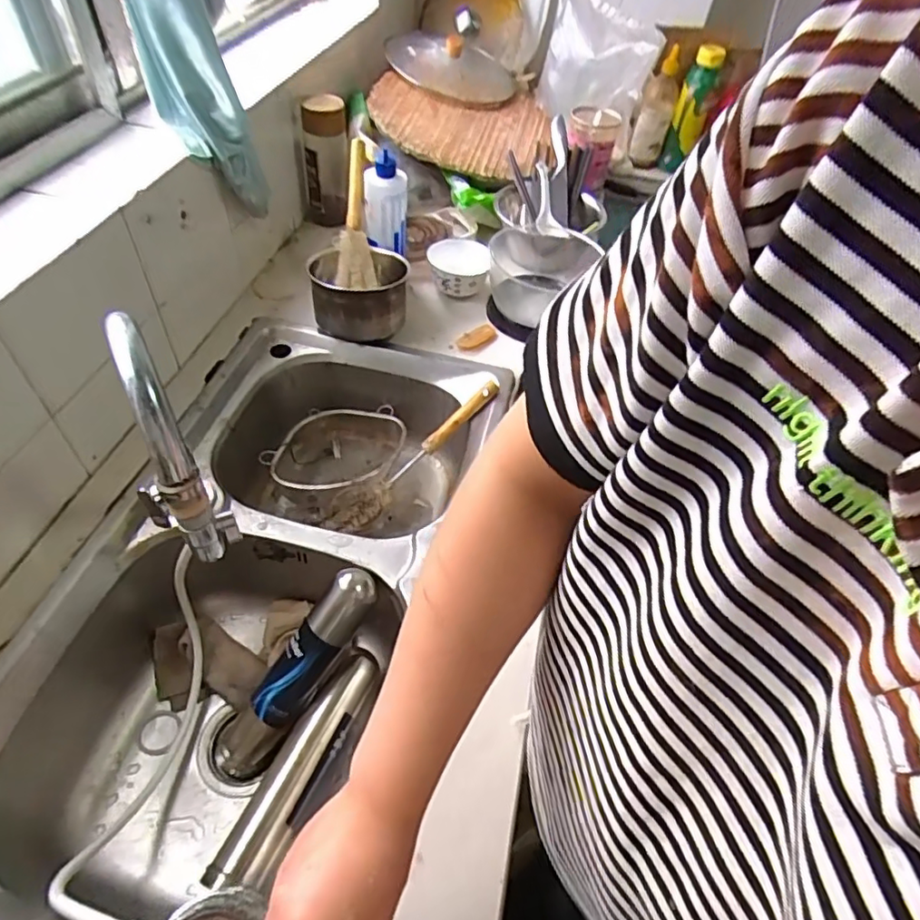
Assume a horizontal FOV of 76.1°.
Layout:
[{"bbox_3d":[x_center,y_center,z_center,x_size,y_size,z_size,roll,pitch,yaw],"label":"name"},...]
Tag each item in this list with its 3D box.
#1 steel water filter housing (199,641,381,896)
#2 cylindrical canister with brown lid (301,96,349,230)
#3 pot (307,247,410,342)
[{"bbox_3d":[-0.168,0.333,0.647,0.064,0.060,0.251,23,51,12],"label":"steel water filter housing"},{"bbox_3d":[-0.243,-0.532,1.061,0.087,0.219,0.068,-6,51,-11],"label":"cylindrical canister with brown lid"},{"bbox_3d":[-0.152,-0.248,0.878,0.142,0.101,0.148,3,50,-4],"label":"pot"}]

